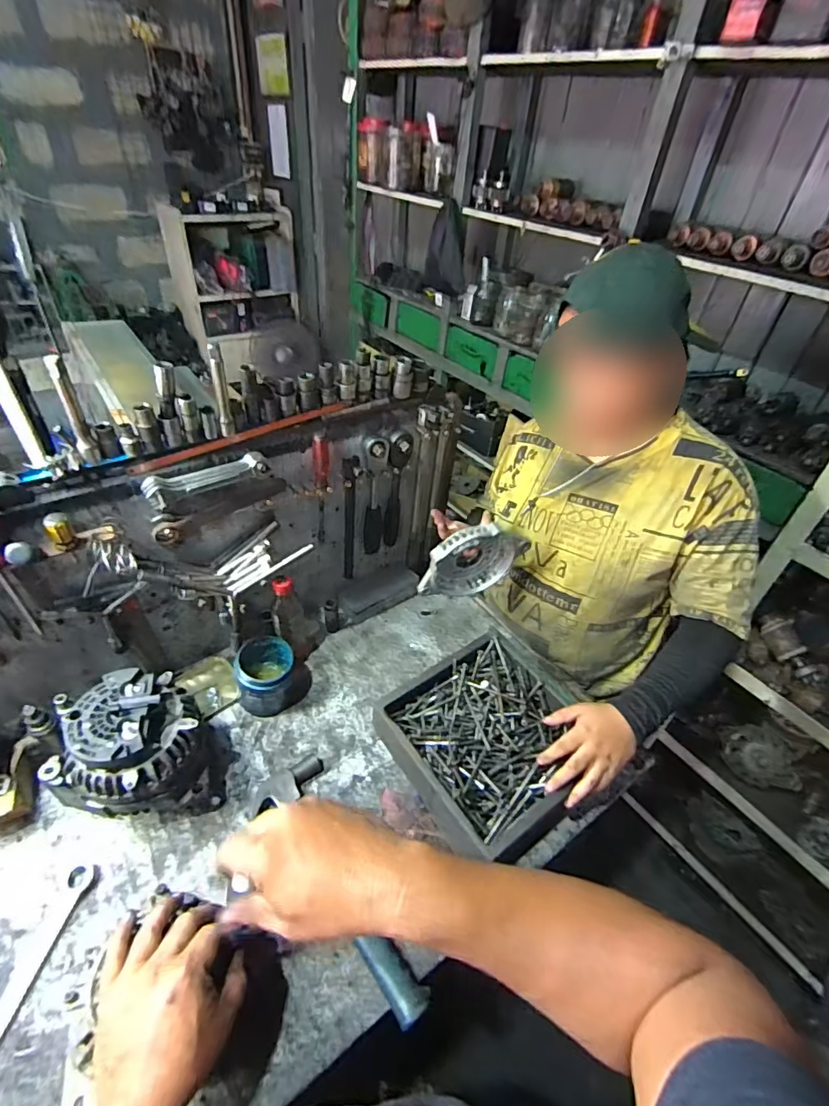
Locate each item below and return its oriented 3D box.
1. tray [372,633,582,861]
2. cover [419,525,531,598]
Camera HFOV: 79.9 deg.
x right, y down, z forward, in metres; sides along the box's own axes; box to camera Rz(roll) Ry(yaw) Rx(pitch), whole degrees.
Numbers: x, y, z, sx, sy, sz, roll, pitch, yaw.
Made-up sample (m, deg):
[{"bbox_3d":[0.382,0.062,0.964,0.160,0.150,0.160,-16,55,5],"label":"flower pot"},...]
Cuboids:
[{"bbox_3d":[0.107,0.281,0.742,0.250,0.084,0.265,-23,48,-29],"label":"tray"},{"bbox_3d":[0.093,0.013,0.794,0.170,0.132,0.035,-13,44,-21],"label":"cover"}]

